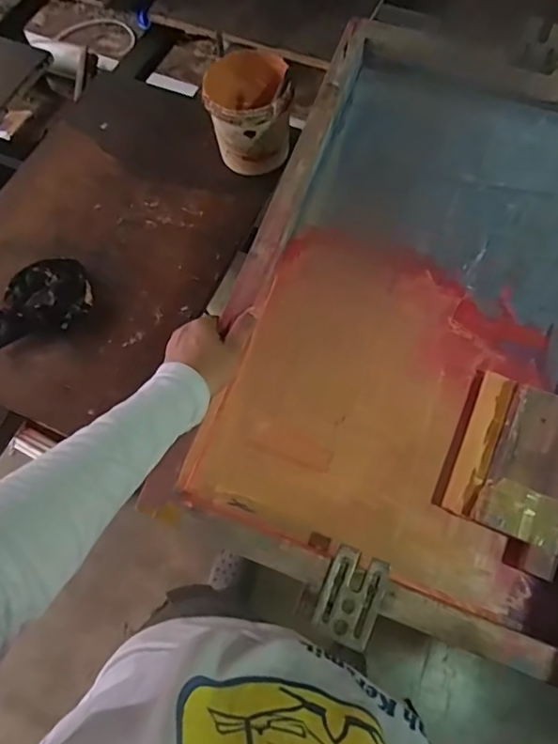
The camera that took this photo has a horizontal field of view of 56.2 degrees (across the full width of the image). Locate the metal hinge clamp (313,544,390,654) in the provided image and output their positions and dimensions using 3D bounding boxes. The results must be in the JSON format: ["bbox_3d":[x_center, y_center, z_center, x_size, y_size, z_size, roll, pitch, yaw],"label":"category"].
[{"bbox_3d":[0.066,0.205,0.476,0.052,0.011,0.077,21,69,9],"label":"metal hinge clamp"}]

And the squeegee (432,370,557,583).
[{"bbox_3d":[0.237,0.087,0.523,0.118,0.037,0.189,22,69,9],"label":"squeegee"}]

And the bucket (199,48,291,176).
[{"bbox_3d":[-0.047,-0.395,0.781,0.113,0.110,0.138,-13,68,-4],"label":"bucket"}]

